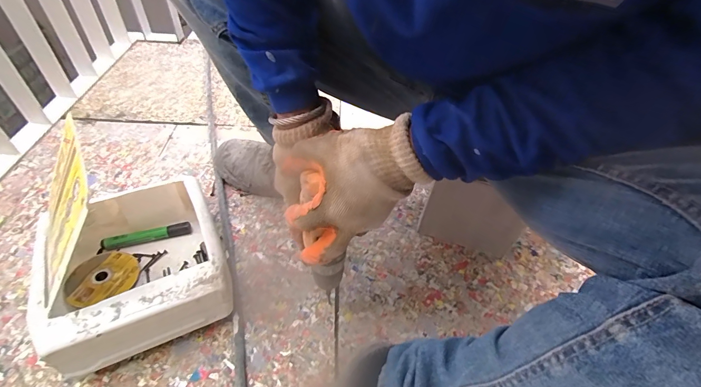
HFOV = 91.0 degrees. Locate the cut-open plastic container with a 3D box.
[{"bbox_3d":[-0.287,0.051,0.436,0.196,0.220,0.232,-19,51,-21],"label":"cut-open plastic container"}]

